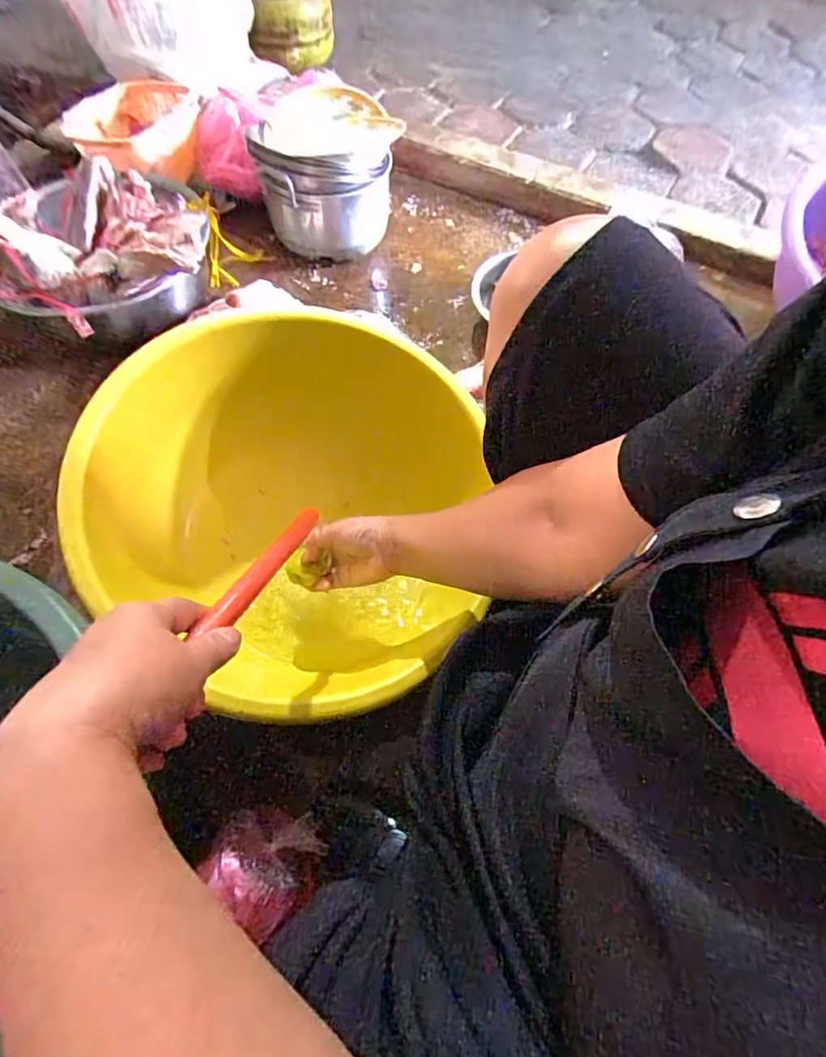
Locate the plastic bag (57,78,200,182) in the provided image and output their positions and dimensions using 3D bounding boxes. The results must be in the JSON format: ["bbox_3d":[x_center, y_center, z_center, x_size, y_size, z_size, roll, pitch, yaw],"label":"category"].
[{"bbox_3d":[-0.517,-0.750,1.010,0.239,0.086,0.250,-29,66,-15],"label":"plastic bag"}]

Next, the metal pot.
[{"bbox_3d":[-0.154,-0.636,0.975,0.242,0.211,0.213,-15,63,-8],"label":"metal pot"}]

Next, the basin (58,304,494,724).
[{"bbox_3d":[-0.112,-0.004,0.582,0.346,0.238,0.404,5,62,2],"label":"basin"}]

